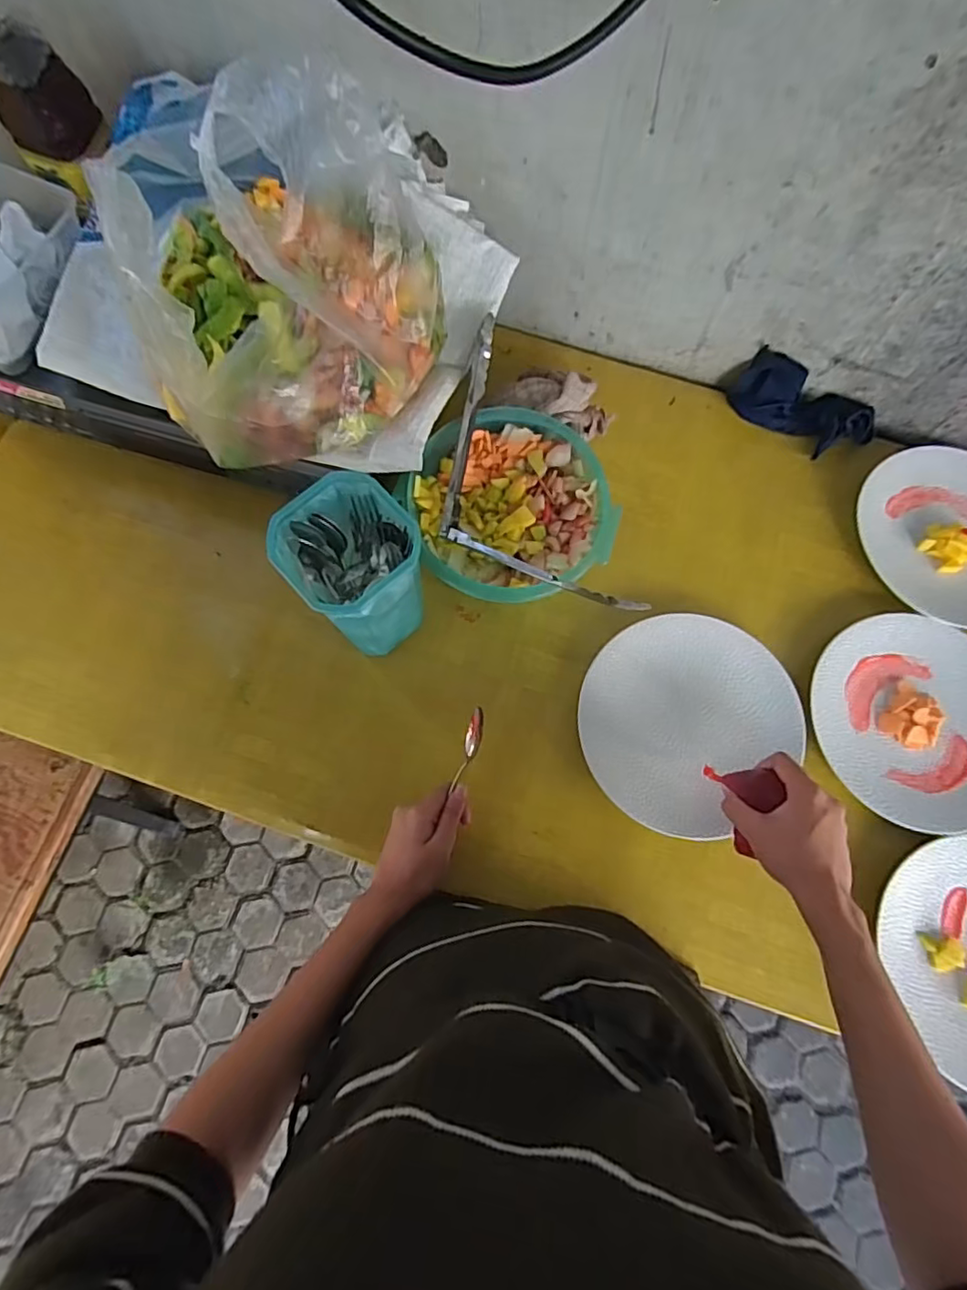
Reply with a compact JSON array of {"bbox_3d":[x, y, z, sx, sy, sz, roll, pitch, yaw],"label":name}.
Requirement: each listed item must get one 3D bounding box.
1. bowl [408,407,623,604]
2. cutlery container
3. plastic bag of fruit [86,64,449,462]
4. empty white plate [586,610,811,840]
[{"bbox_3d":[0.026,-0.131,0.588,0.178,0.069,0.188,0,74,0],"label":"bowl"},{"bbox_3d":[-0.103,-0.058,0.516,0.094,0.163,0.098,0,76,0],"label":"cutlery container"},{"bbox_3d":[-0.134,-0.288,0.438,0.206,0.193,0.205,-17,77,-4],"label":"plastic bag of fruit"},{"bbox_3d":[0.186,0.065,0.554,0.195,0.024,0.180,0,74,0],"label":"empty white plate"}]

